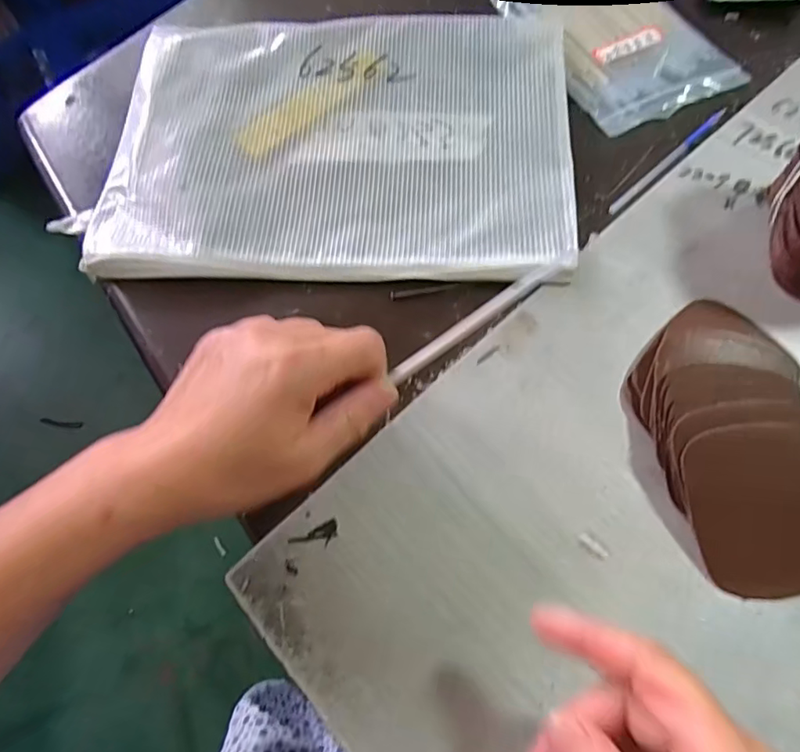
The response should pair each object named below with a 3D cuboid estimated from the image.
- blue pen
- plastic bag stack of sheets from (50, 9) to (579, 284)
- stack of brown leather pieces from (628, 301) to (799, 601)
[{"bbox_3d":[0.188,-0.150,0.388,0.124,0.004,0.008,-40,71,-13],"label":"blue pen"},{"bbox_3d":[-0.044,-0.171,0.396,0.318,0.018,0.230,1,67,3],"label":"plastic bag stack of sheets"},{"bbox_3d":[0.175,0.029,0.293,0.090,0.029,0.156,5,67,5],"label":"stack of brown leather pieces"}]

